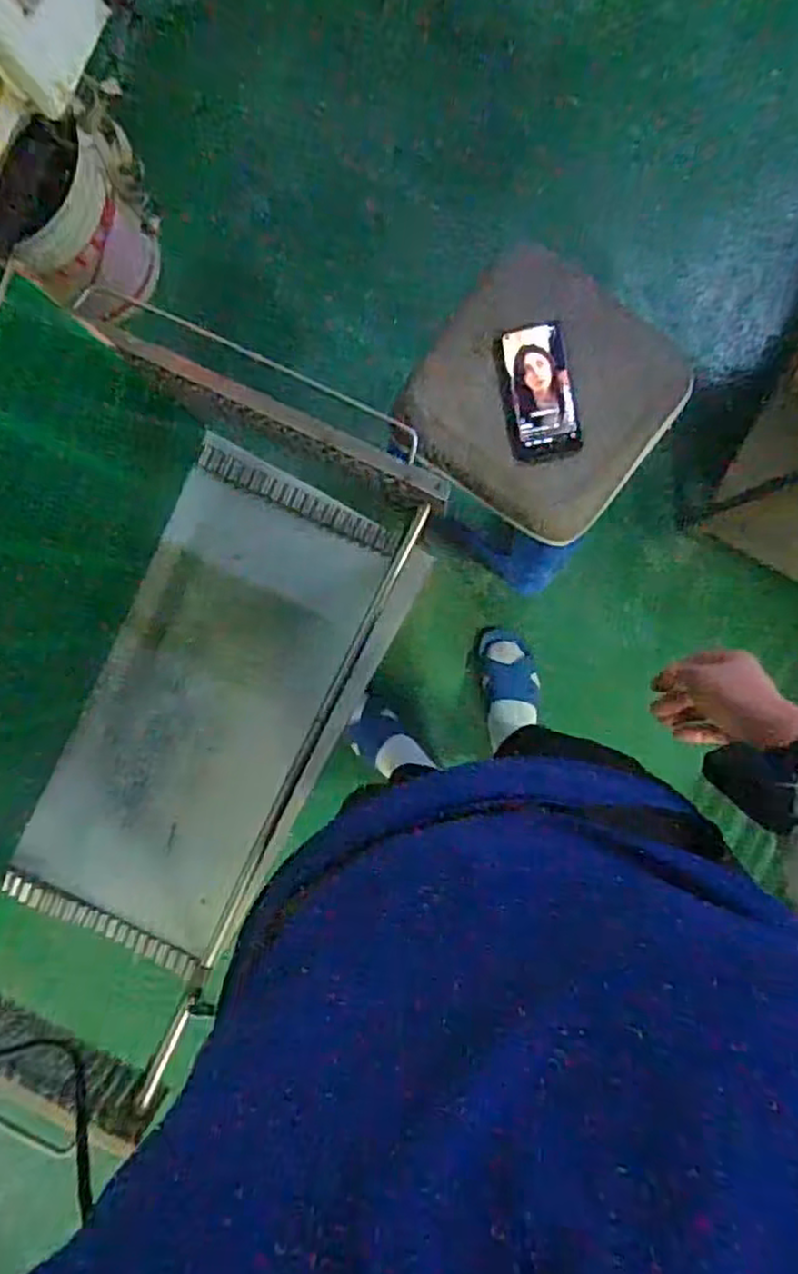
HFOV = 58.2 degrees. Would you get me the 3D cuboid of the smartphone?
[{"bbox_3d":[0.168,-0.296,0.870,0.083,0.013,0.160,-10,91,4],"label":"smartphone"}]

